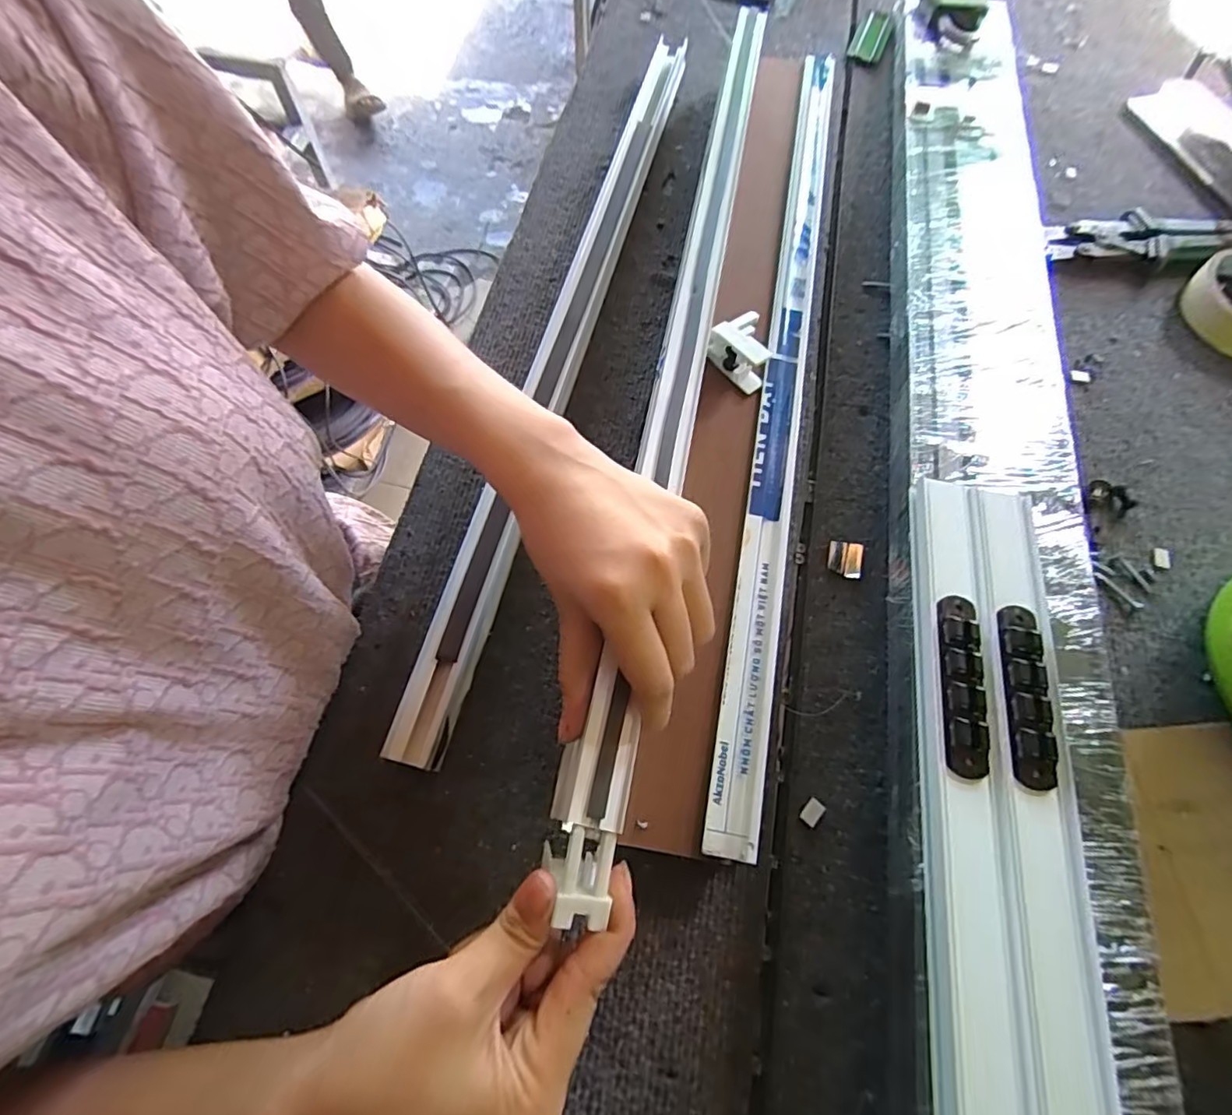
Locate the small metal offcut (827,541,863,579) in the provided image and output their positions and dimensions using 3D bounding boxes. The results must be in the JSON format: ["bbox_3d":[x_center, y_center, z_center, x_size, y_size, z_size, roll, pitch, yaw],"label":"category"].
[{"bbox_3d":[0.141,0.001,0.355,0.020,0.004,0.023,13,67,5],"label":"small metal offcut"}]

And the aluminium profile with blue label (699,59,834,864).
[{"bbox_3d":[0.117,-0.144,0.398,0.027,0.031,0.629,11,67,4],"label":"aluminium profile with blue label"}]

